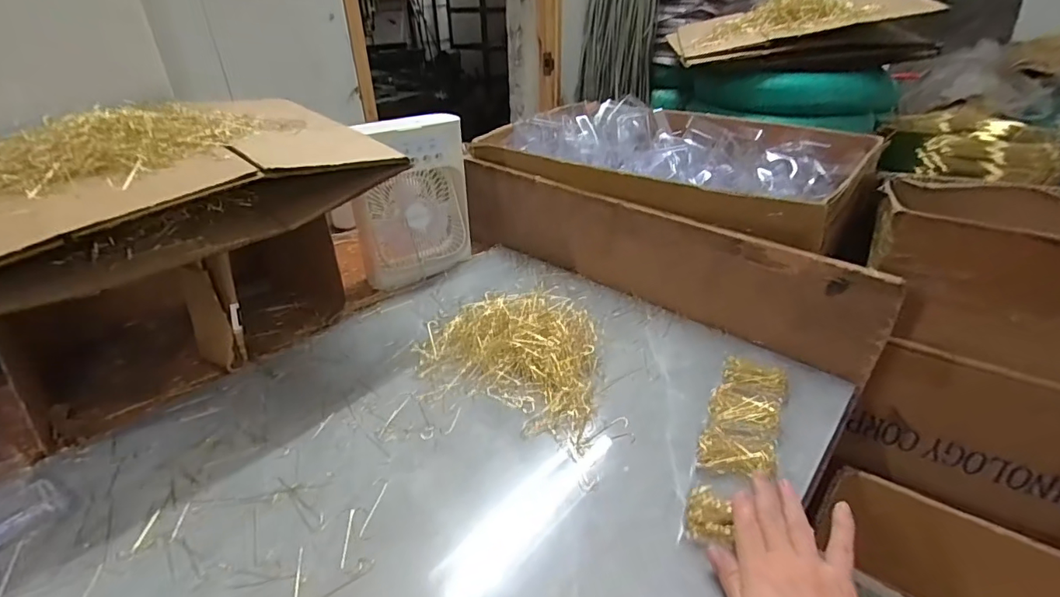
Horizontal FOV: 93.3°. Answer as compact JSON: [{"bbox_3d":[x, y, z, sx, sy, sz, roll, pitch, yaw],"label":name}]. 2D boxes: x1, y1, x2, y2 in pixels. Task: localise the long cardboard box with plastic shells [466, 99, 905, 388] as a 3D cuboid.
[{"bbox_3d":[0.254,-0.170,0.856,0.662,0.213,0.368,23,39,33],"label":"long cardboard box with plastic shells"}]

